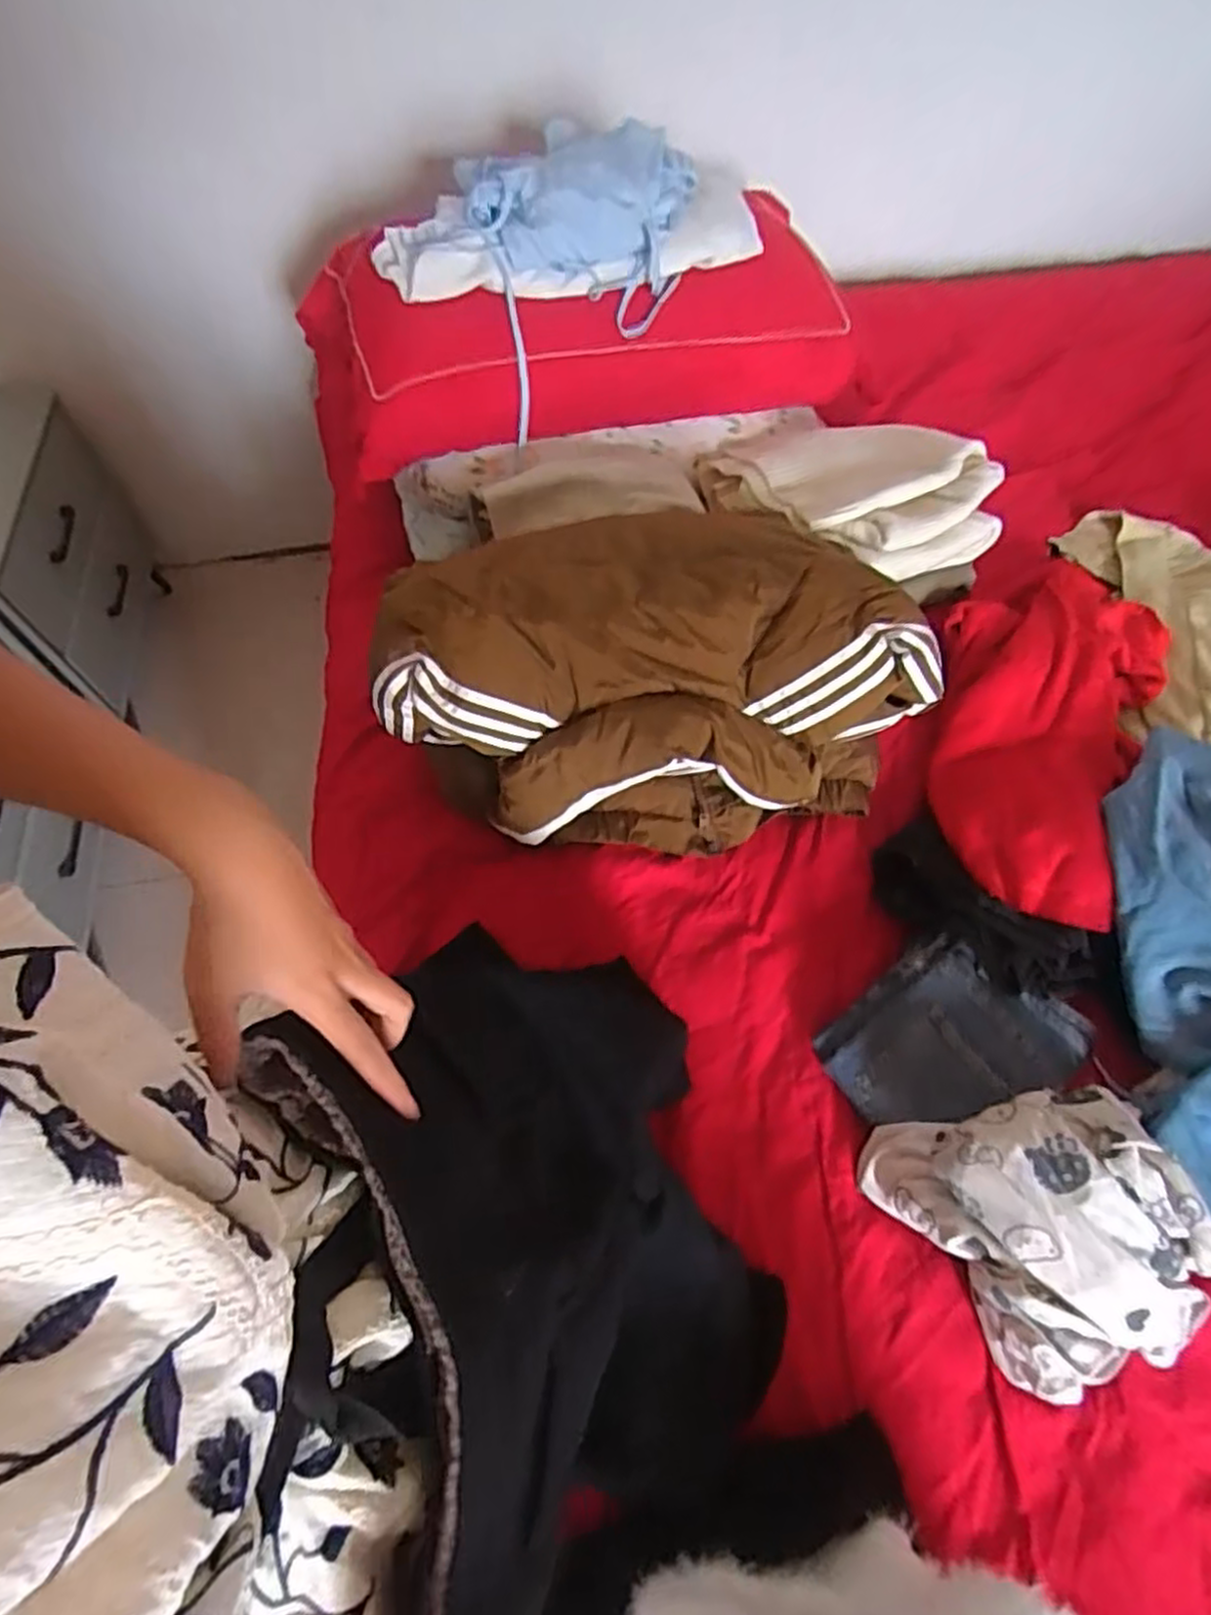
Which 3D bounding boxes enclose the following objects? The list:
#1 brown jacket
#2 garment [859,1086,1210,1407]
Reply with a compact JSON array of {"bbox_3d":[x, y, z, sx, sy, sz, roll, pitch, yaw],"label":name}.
[{"bbox_3d":[0.037,-0.126,0.754,0.488,0.230,0.286,-8,62,-6],"label":"brown jacket"},{"bbox_3d":[0.350,0.345,0.598,0.226,0.121,0.207,-9,62,-7],"label":"garment"}]

